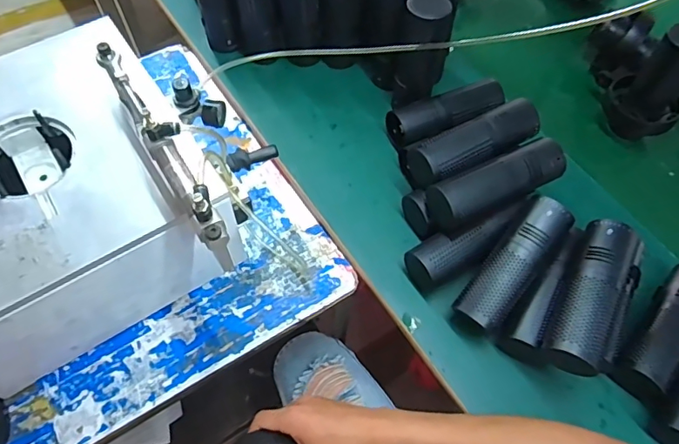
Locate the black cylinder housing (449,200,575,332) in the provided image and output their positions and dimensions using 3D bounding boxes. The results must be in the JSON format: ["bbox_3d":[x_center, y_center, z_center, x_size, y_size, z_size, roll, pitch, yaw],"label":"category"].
[{"bbox_3d":[0.196,0.053,0.561,0.054,0.056,0.168,37,88,16],"label":"black cylinder housing"}]

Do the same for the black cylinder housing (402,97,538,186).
[{"bbox_3d":[0.165,-0.098,0.604,0.167,0.053,0.061,-25,66,-16],"label":"black cylinder housing"}]

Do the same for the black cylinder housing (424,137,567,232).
[{"bbox_3d":[0.183,-0.046,0.577,0.157,0.051,0.058,-25,66,-16],"label":"black cylinder housing"}]

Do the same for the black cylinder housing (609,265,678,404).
[{"bbox_3d":[0.367,0.118,0.554,0.056,0.048,0.169,41,67,18],"label":"black cylinder housing"}]

